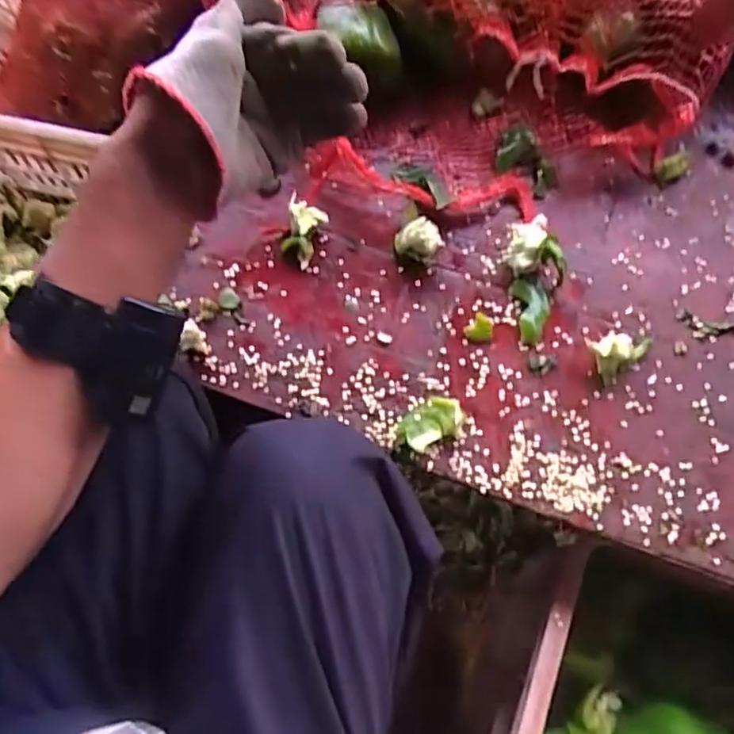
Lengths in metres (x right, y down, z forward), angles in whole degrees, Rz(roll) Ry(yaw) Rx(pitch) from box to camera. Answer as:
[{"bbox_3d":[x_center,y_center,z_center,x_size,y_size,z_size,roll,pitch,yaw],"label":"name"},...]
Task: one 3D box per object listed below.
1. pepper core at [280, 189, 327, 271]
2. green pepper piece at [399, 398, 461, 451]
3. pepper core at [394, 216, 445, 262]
[{"bbox_3d":[-0.056,-0.114,0.511,0.030,0.032,0.046,21,72,10],"label":"pepper core"},{"bbox_3d":[0.048,0.042,0.454,0.046,0.017,0.029,-31,71,-9],"label":"green pepper piece"},{"bbox_3d":[0.043,-0.103,0.496,0.039,0.040,0.029,0,70,3],"label":"pepper core"}]

